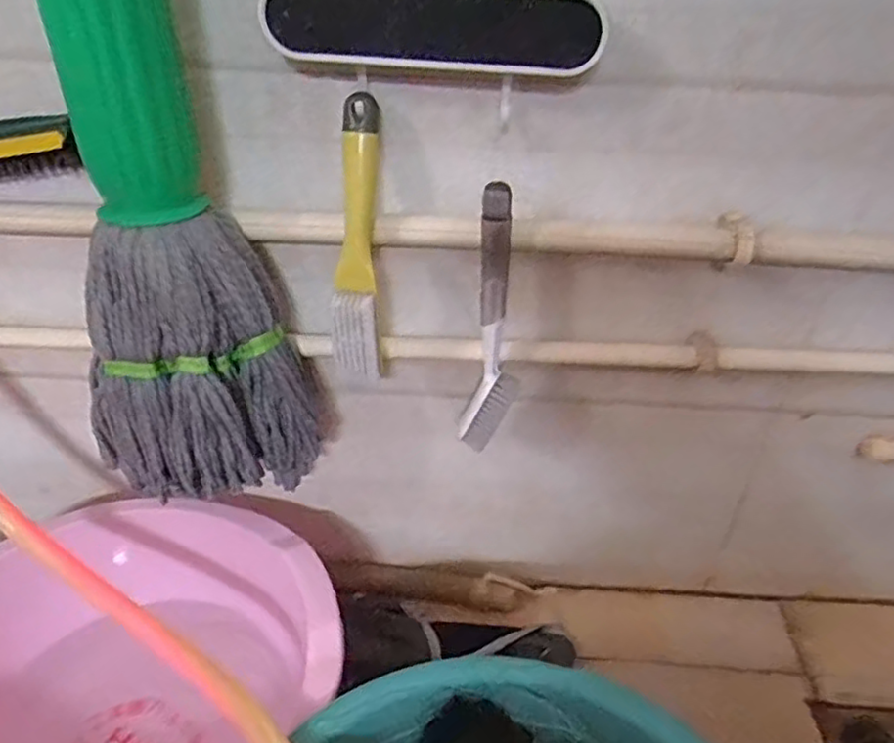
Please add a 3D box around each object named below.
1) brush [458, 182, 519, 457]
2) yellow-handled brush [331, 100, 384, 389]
[{"bbox_3d":[0.040,-0.036,0.555,0.043,0.233,0.035,4,37,2],"label":"brush"},{"bbox_3d":[-0.070,-0.097,0.518,0.035,0.217,0.033,2,14,0],"label":"yellow-handled brush"}]

